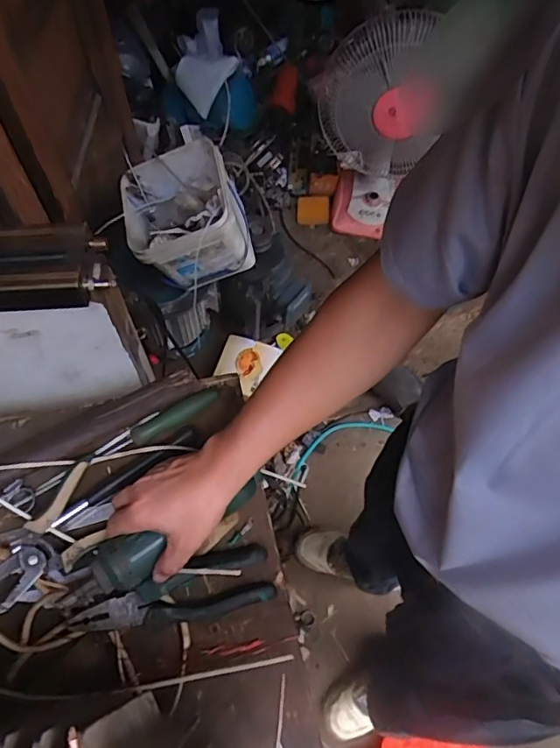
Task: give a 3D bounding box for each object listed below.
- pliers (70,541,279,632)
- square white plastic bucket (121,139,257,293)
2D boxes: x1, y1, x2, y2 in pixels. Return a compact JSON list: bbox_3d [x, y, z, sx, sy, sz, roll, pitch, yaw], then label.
[{"bbox_3d":[-0.103,0.217,0.517,0.187,0.033,0.058,-14,65,-9],"label":"pliers"},{"bbox_3d":[-0.201,-0.340,1.153,0.233,0.200,0.231,-19,69,8],"label":"square white plastic bucket"}]

